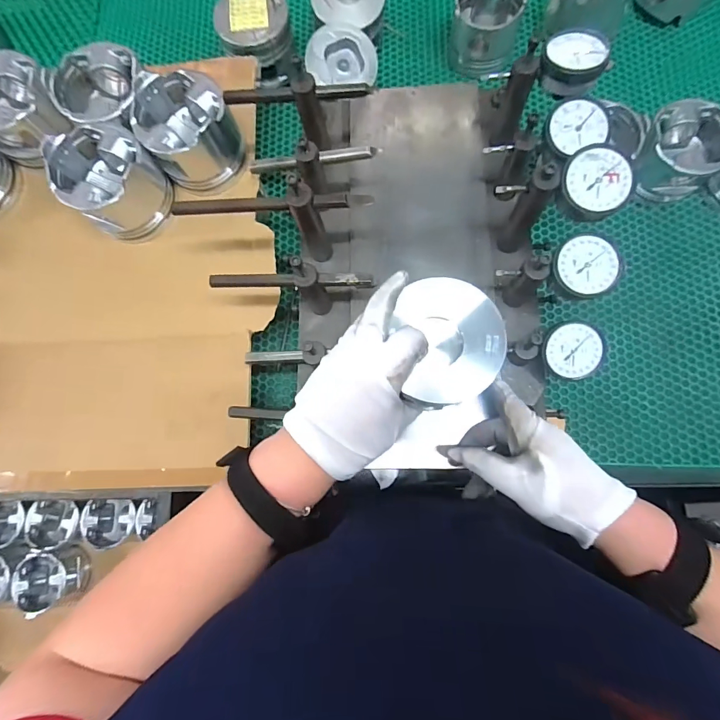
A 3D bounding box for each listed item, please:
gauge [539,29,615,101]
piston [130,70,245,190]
[{"bbox_3d":[0.186,-0.259,0.351,0.049,0.031,0.049,-9,79,2],"label":"gauge"},{"bbox_3d":[-0.195,-0.255,0.452,0.091,0.082,0.099,-1,80,3],"label":"piston"}]

